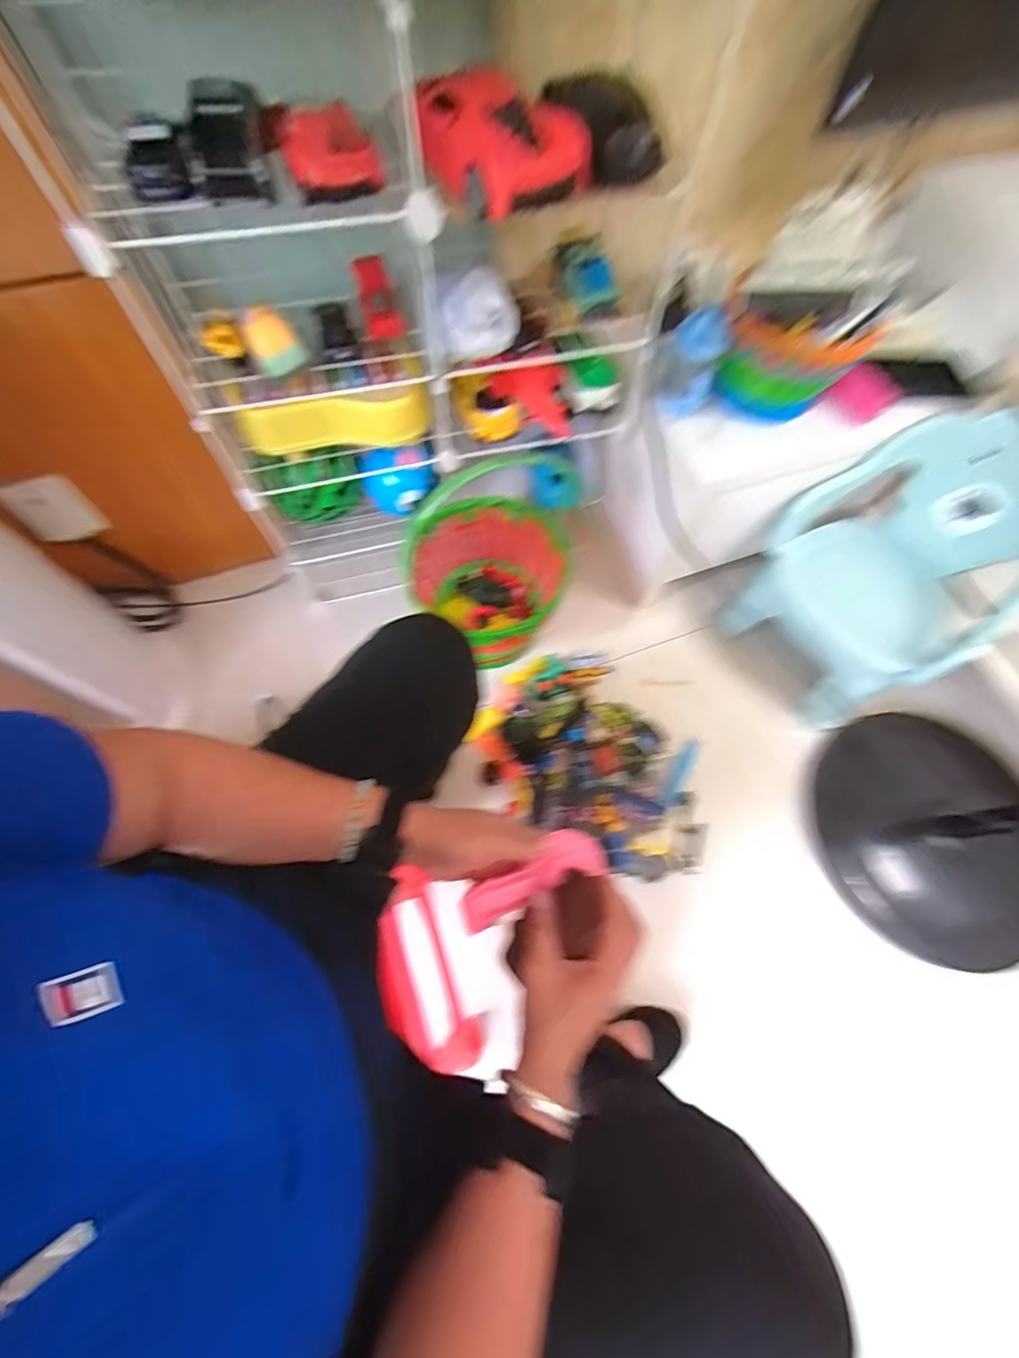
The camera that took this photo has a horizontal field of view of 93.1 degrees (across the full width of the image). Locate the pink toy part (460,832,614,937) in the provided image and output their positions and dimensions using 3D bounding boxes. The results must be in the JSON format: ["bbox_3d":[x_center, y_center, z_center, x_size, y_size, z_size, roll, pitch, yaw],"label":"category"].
[{"bbox_3d":[0.019,0.161,0.390,0.120,0.016,0.042,-27,69,-6],"label":"pink toy part"}]

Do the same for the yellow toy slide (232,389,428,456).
[{"bbox_3d":[-0.252,-0.386,0.708,0.257,0.113,0.048,-13,85,-14],"label":"yellow toy slide"}]

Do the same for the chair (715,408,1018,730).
[{"bbox_3d":[0.652,-0.189,0.839,0.331,0.356,0.344,-32,70,-15],"label":"chair"}]

